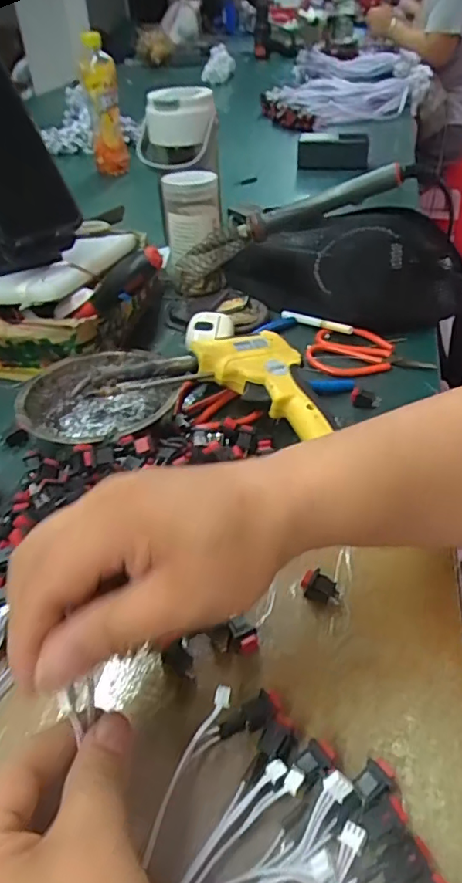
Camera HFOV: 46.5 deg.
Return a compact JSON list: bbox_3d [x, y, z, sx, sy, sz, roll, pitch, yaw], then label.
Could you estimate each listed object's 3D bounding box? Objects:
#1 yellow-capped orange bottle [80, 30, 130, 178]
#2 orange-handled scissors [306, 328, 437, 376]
[{"bbox_3d":[-0.228,-0.599,0.965,0.059,0.213,0.055,-12,42,-10],"label":"yellow-capped orange bottle"},{"bbox_3d":[0.131,-0.086,0.514,0.113,0.008,0.069,5,42,10],"label":"orange-handled scissors"}]

